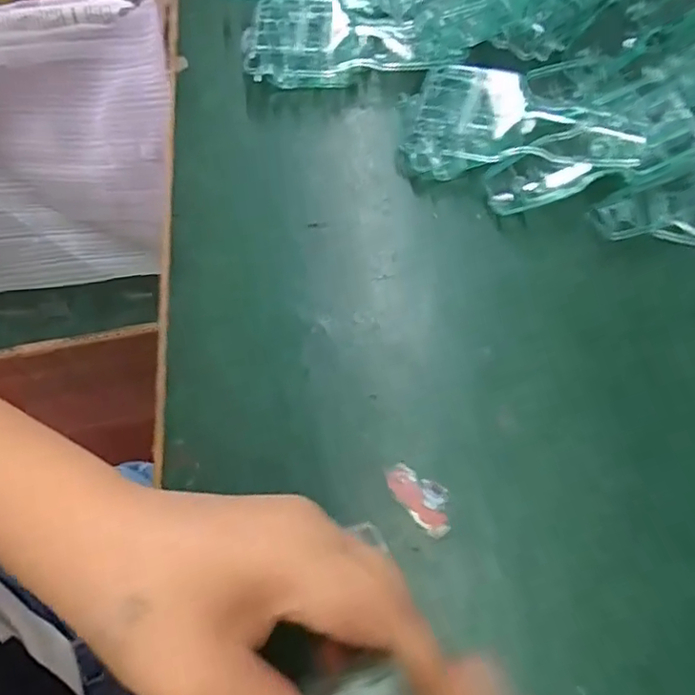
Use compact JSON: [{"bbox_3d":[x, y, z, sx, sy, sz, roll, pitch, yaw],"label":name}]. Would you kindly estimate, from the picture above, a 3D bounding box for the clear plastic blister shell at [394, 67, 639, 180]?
[{"bbox_3d":[0.092,-0.125,0.335,0.122,0.033,0.058,5,68,4],"label":"clear plastic blister shell"}]

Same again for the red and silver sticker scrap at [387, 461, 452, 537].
[{"bbox_3d":[0.034,0.069,0.278,0.019,0.005,0.036,-39,71,-13],"label":"red and silver sticker scrap"}]

